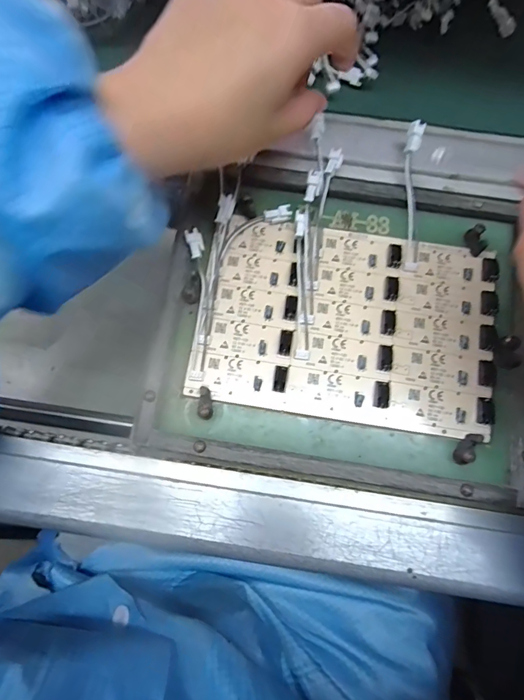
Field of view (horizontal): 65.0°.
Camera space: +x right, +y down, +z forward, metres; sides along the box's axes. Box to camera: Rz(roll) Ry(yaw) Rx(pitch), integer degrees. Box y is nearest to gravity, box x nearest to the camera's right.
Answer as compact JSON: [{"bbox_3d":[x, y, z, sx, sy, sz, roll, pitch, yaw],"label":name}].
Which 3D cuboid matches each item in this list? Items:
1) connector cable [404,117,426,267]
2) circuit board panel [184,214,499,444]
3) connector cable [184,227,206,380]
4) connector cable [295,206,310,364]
[{"bbox_3d":[0.104,-0.104,0.284,0.011,0.012,0.098,0,94,1],"label":"connector cable"},{"bbox_3d":[0.058,-0.019,0.272,0.189,0.008,0.126,9,78,2],"label":"circuit board panel"},{"bbox_3d":[-0.043,-0.031,0.268,0.011,0.018,0.097,-3,76,1],"label":"connector cable"},{"bbox_3d":[0.027,-0.043,0.272,0.009,0.015,0.097,0,76,1],"label":"connector cable"}]

